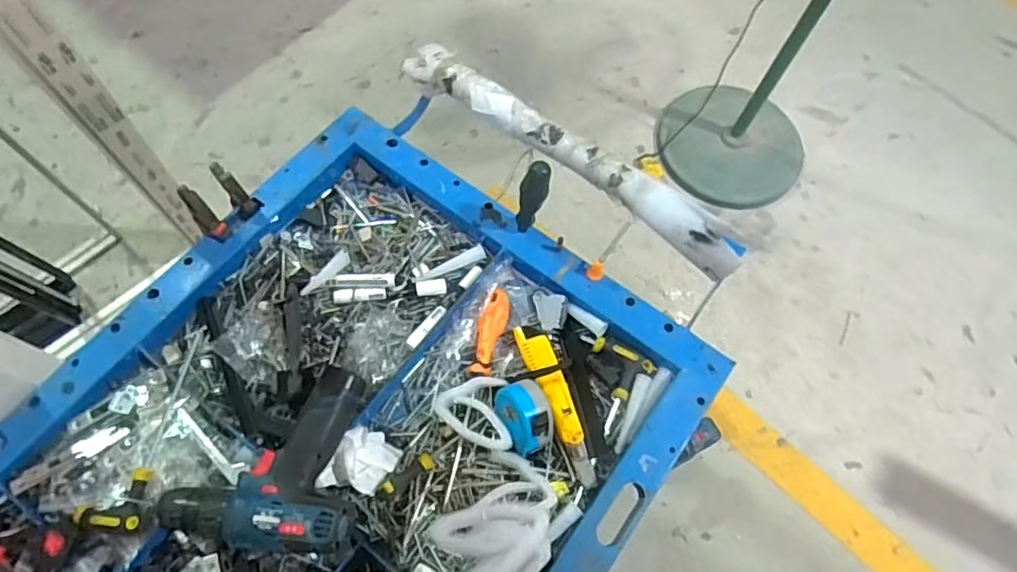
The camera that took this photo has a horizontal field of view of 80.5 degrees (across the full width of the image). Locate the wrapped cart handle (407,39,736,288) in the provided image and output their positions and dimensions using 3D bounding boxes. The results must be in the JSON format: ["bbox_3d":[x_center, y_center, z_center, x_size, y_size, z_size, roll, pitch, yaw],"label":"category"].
[{"bbox_3d":[0.074,-0.168,0.749,0.478,0.039,0.049,35,69,11],"label":"wrapped cart handle"}]

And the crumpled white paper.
[{"bbox_3d":[-0.154,0.187,0.629,0.056,0.041,0.076,29,68,9],"label":"crumpled white paper"}]

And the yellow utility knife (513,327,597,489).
[{"bbox_3d":[0.057,0.129,0.675,0.034,0.014,0.189,-19,69,-12],"label":"yellow utility knife"}]

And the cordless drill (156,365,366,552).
[{"bbox_3d":[-0.239,0.173,0.599,0.176,0.054,0.168,-1,66,-4],"label":"cordless drill"}]

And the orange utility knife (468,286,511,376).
[{"bbox_3d":[-0.020,0.051,0.693,0.030,0.014,0.102,15,66,3],"label":"orange utility knife"}]

